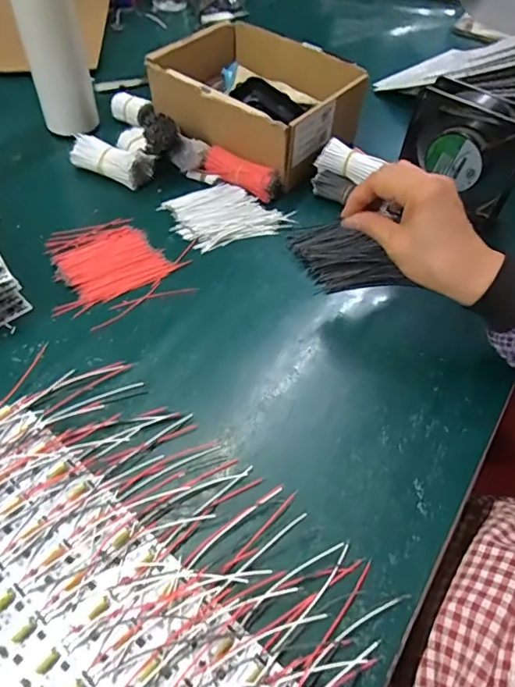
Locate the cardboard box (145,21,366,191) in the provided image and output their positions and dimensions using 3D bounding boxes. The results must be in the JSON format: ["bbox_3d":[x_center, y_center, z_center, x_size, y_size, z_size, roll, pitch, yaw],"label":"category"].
[{"bbox_3d":[0.002,-0.306,0.618,0.238,0.084,0.184,33,56,20],"label":"cardboard box"}]

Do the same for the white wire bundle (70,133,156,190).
[{"bbox_3d":[-0.167,-0.213,0.561,0.096,0.034,0.041,23,53,14],"label":"white wire bundle"}]

